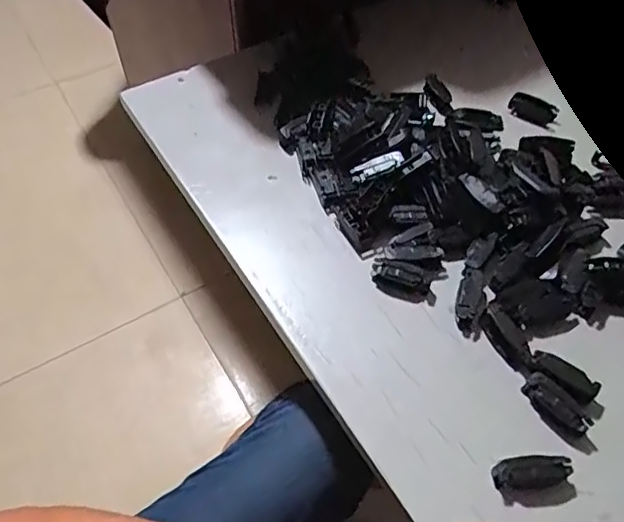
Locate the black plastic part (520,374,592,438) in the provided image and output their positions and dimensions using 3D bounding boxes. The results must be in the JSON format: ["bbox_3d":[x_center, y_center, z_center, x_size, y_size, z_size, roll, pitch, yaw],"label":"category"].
[{"bbox_3d":[0.170,0.101,0.392,0.018,0.016,0.047,-31,60,-21],"label":"black plastic part"}]

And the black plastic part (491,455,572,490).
[{"bbox_3d":[0.142,0.137,0.366,0.048,0.020,0.017,-4,54,-3],"label":"black plastic part"}]

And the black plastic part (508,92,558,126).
[{"bbox_3d":[0.230,-0.159,0.587,0.048,0.005,0.026,26,87,16],"label":"black plastic part"}]

